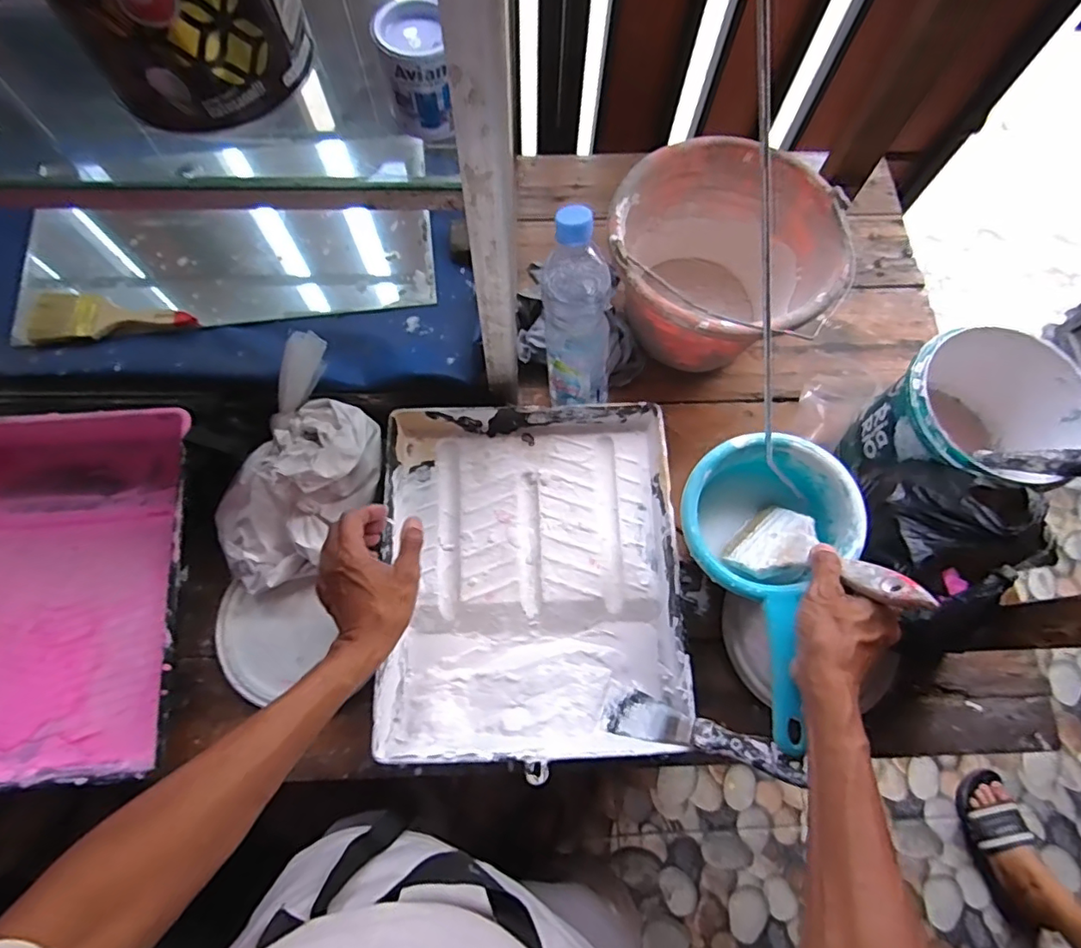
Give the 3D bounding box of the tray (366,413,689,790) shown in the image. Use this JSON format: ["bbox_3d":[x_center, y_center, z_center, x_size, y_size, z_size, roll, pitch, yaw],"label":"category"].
[{"bbox_3d":[-0.010,0.103,0.585,0.290,0.059,0.346,-1,72,-2],"label":"tray"}]

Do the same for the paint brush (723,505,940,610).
[{"bbox_3d":[0.235,0.070,0.465,0.073,0.174,0.010,-44,114,-14],"label":"paint brush"}]

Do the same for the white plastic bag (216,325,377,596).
[{"bbox_3d":[-0.253,-0.010,0.579,0.140,0.091,0.255,24,73,7],"label":"white plastic bag"}]

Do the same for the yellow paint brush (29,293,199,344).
[{"bbox_3d":[-0.499,-0.188,0.653,0.177,0.017,0.057,-3,72,-2],"label":"yellow paint brush"}]

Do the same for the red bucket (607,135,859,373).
[{"bbox_3d":[0.196,-0.229,0.655,0.242,0.162,0.241,0,72,-1],"label":"red bucket"}]

